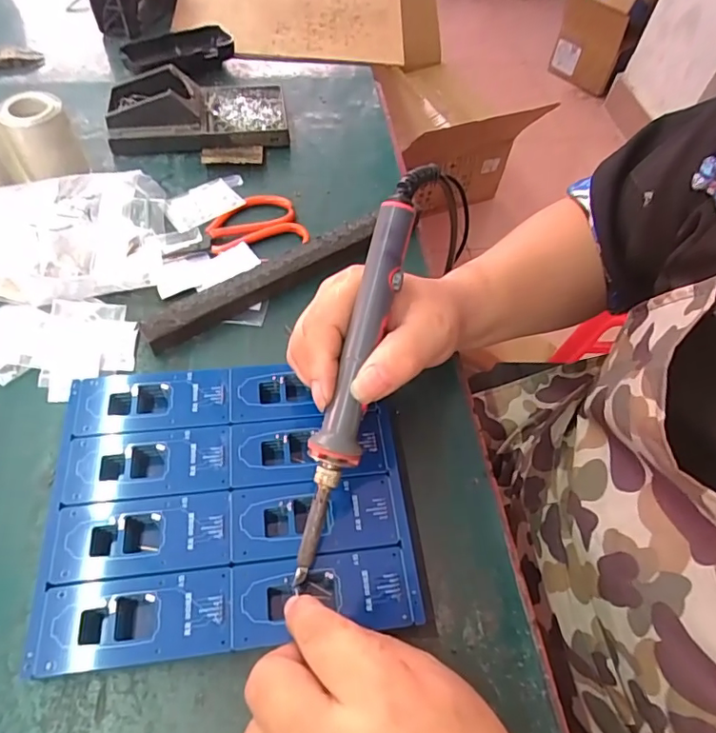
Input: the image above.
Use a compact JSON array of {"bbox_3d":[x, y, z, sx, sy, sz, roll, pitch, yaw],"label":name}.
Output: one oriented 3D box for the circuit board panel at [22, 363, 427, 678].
[{"bbox_3d":[-0.071,0.071,0.301,0.192,0.005,0.160,-4,58,-8],"label":"circuit board panel"}]

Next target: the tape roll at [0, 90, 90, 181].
[{"bbox_3d":[-0.256,-0.184,0.430,0.046,0.063,0.046,2,57,-4],"label":"tape roll"}]

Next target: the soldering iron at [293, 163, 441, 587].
[{"bbox_3d":[0.001,0.000,0.274,0.022,0.019,0.223,15,89,5],"label":"soldering iron"}]

